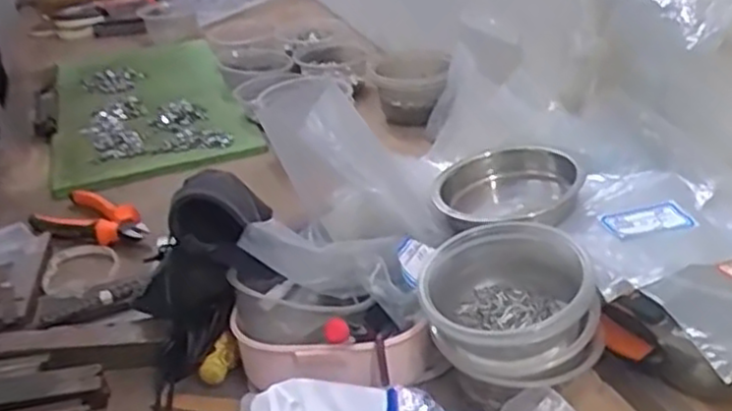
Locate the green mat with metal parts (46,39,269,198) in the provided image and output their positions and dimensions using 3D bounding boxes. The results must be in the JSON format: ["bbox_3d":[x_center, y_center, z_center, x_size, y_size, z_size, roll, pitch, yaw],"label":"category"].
[{"bbox_3d":[-0.325,-0.165,1.107,0.253,0.036,0.519,-14,30,-15],"label":"green mat with metal parts"}]

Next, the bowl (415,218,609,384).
[{"bbox_3d":[0.097,0.065,0.529,0.112,0.059,0.115,-4,29,2],"label":"bowl"}]

